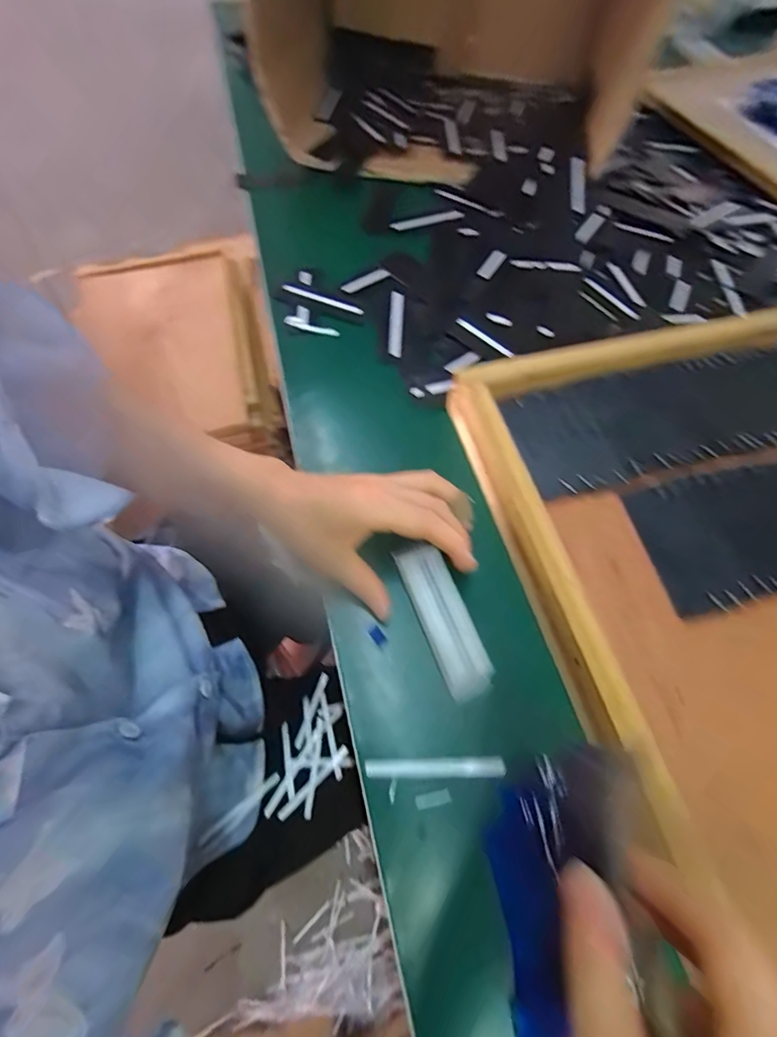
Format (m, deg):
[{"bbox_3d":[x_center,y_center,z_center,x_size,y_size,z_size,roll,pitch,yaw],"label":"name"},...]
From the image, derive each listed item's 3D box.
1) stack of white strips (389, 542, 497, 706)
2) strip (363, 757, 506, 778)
[{"bbox_3d":[0.035,0.063,0.291,0.029,0.017,0.099,-20,69,-12],"label":"stack of white strips"},{"bbox_3d":[0.026,0.143,0.261,0.078,0.012,0.010,0,62,-2],"label":"strip"}]

